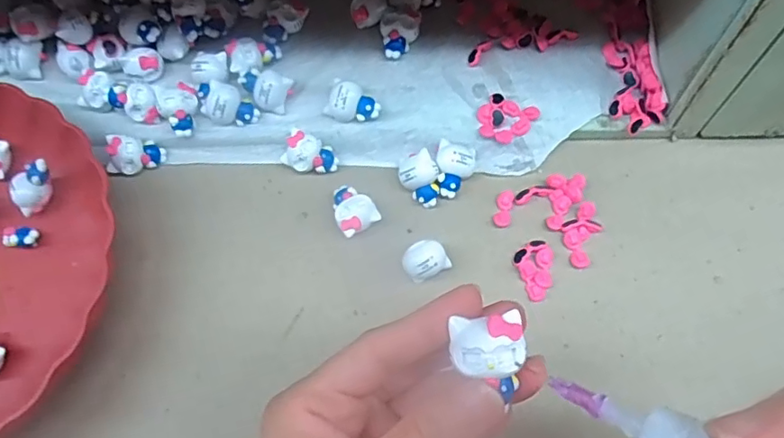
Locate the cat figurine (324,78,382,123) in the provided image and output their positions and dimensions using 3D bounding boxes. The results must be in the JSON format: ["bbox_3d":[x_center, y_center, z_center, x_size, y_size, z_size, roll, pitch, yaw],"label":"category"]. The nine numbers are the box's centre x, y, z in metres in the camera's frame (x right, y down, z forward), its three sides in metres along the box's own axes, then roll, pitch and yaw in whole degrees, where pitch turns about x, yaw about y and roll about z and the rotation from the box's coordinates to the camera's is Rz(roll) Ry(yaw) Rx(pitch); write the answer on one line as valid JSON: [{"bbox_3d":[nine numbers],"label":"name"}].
[{"bbox_3d":[-0.025,-0.074,0.366,0.033,0.017,0.021,26,74,10],"label":"cat figurine"}]

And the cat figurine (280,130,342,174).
[{"bbox_3d":[-0.053,-0.041,0.366,0.034,0.019,0.022,18,73,7],"label":"cat figurine"}]

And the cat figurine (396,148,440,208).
[{"bbox_3d":[0.017,-0.027,0.355,0.024,0.022,0.035,-8,72,-1],"label":"cat figurine"}]

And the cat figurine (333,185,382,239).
[{"bbox_3d":[-0.025,-0.006,0.353,0.025,0.018,0.032,-30,73,-8],"label":"cat figurine"}]

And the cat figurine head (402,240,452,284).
[{"bbox_3d":[0.020,0.026,0.338,0.026,0.022,0.020,-22,72,-6],"label":"cat figurine head"}]

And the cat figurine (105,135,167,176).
[{"bbox_3d":[-0.170,-0.042,0.373,0.031,0.024,0.023,0,72,2],"label":"cat figurine"}]

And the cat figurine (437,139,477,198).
[{"bbox_3d":[0.041,-0.033,0.359,0.024,0.016,0.036,2,72,2],"label":"cat figurine"}]

